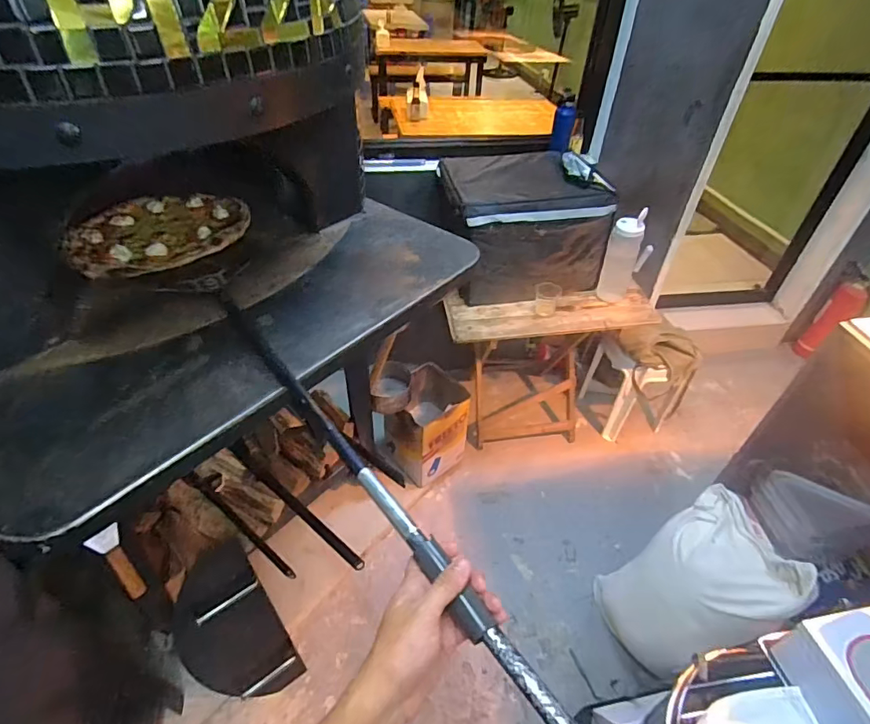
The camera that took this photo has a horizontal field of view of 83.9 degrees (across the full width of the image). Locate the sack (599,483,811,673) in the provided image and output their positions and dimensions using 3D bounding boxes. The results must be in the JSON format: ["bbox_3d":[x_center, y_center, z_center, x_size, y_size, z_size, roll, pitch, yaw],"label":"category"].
[{"bbox_3d":[0.695,0.622,1.323,0.272,0.510,0.337,-13,44,-17],"label":"sack"}]

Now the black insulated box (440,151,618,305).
[{"bbox_3d":[0.282,-0.461,1.647,0.492,0.341,0.367,-7,43,-10],"label":"black insulated box"}]

